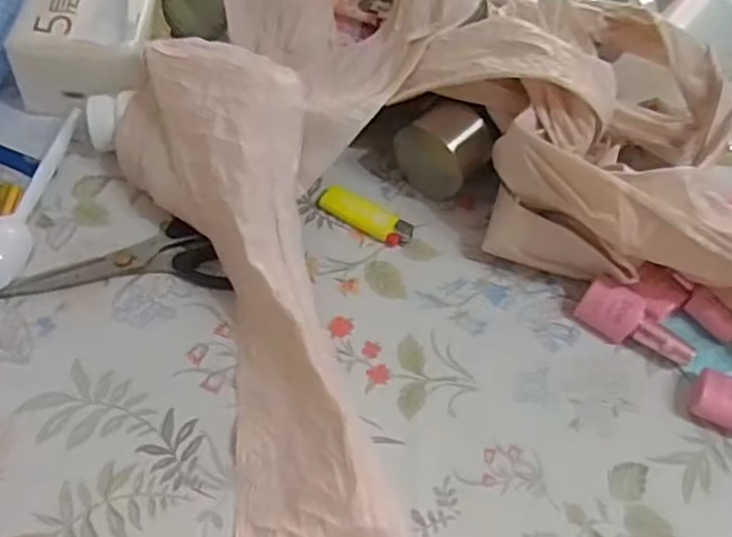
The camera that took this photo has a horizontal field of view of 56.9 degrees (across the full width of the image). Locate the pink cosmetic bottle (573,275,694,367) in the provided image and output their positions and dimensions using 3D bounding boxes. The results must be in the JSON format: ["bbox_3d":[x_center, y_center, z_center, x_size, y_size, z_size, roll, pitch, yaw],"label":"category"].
[{"bbox_3d":[0.165,0.034,0.414,0.069,0.021,0.030,24,57,12],"label":"pink cosmetic bottle"}]

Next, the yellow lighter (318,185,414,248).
[{"bbox_3d":[0.000,-0.036,0.457,0.067,0.011,0.023,29,58,15],"label":"yellow lighter"}]

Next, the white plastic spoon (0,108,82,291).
[{"bbox_3d":[-0.222,-0.047,0.442,0.029,0.015,0.147,5,55,-1],"label":"white plastic spoon"}]

